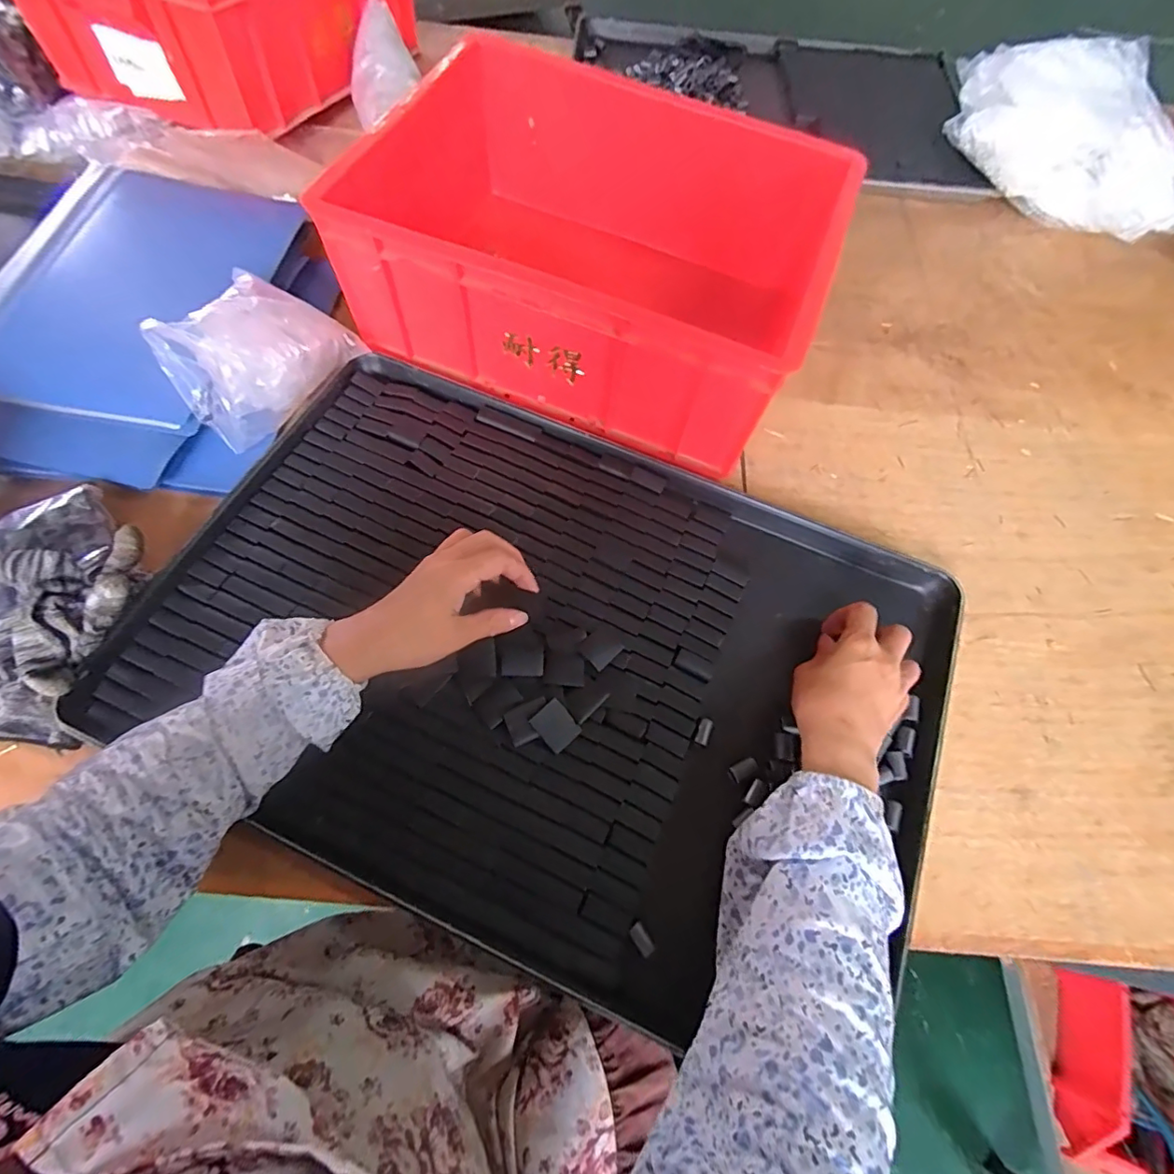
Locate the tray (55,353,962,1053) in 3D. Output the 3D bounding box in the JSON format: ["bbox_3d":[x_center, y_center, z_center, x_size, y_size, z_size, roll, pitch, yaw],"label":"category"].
[{"bbox_3d":[-0.027,0.044,0.440,0.594,0.022,0.398,23,65,8],"label":"tray"}]

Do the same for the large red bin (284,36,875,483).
[{"bbox_3d":[0.007,-0.321,0.543,0.410,0.158,0.302,21,65,7],"label":"large red bin"}]

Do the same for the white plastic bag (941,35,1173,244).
[{"bbox_3d":[0.670,-0.597,0.727,0.327,0.136,0.237,8,64,1],"label":"white plastic bag"}]

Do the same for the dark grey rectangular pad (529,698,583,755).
[{"bbox_3d":[-0.023,0.101,0.403,0.026,0.004,0.032,-40,91,-16],"label":"dark grey rectangular pad"}]

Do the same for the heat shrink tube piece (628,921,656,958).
[{"bbox_3d":[0.036,0.230,0.360,0.010,0.004,0.020,-32,70,-17],"label":"heat shrink tube piece"}]

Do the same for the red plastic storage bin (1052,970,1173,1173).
[{"bbox_3d":[0.757,0.671,0.747,0.166,0.103,0.238,23,65,8],"label":"red plastic storage bin"}]

